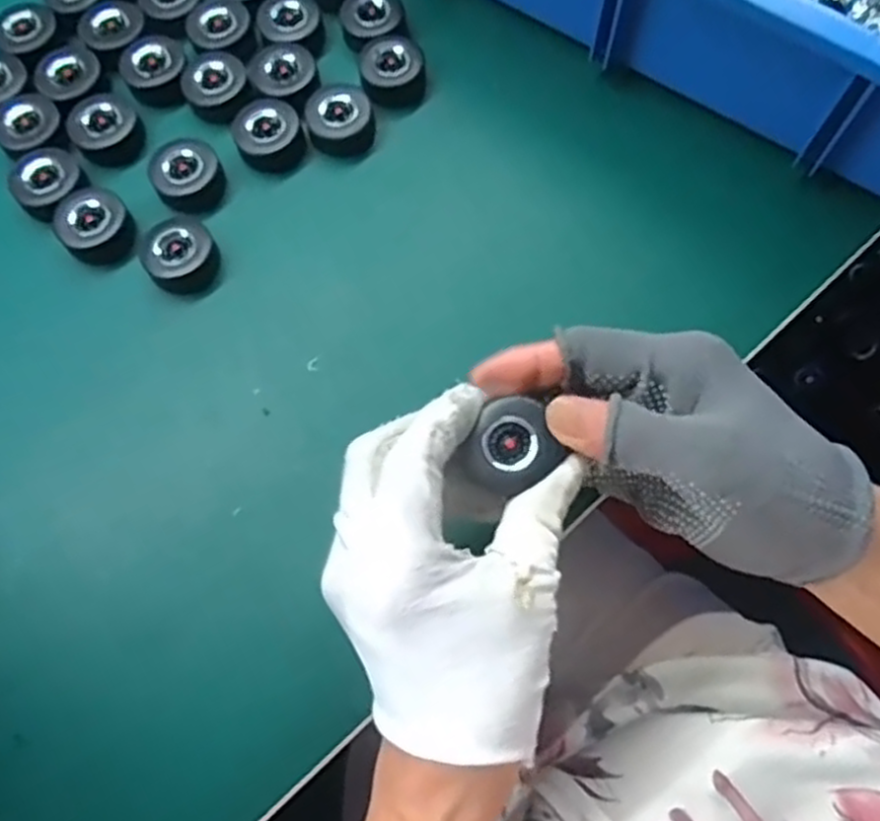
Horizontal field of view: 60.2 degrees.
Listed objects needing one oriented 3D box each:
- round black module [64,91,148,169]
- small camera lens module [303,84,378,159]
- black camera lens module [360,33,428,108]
[{"bbox_3d":[-0.188,-0.159,0.430,0.037,0.014,0.043,-27,74,-7],"label":"round black module"},{"bbox_3d":[-0.056,-0.164,0.431,0.036,0.022,0.033,13,74,5],"label":"small camera lens module"},{"bbox_3d":[-0.027,-0.197,0.441,0.038,0.022,0.035,-5,73,0],"label":"black camera lens module"}]

